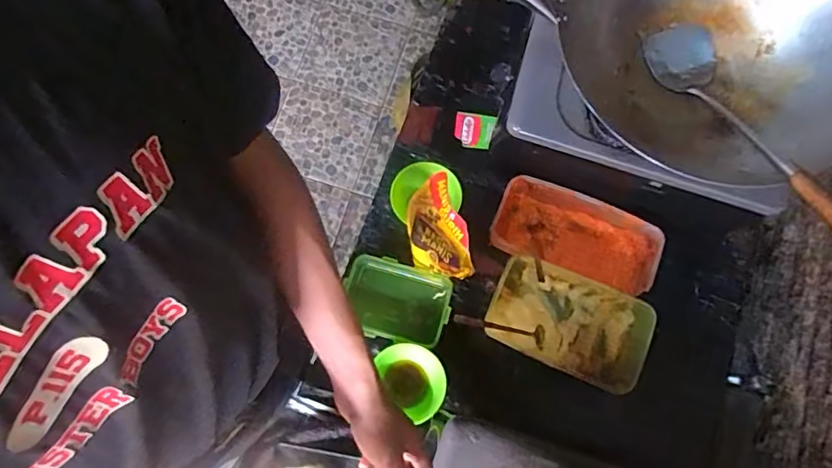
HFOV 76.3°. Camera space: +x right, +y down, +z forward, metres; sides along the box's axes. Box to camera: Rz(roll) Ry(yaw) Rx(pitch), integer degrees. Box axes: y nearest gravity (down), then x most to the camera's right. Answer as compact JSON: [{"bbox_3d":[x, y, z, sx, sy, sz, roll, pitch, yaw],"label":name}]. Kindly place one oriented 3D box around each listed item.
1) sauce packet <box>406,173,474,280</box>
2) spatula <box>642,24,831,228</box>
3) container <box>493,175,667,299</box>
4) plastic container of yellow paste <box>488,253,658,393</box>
[{"bbox_3d":[0.028,0.003,0.747,0.061,0.174,0.119,-20,76,-7],"label":"sauce packet"},{"bbox_3d":[0.396,-0.125,0.631,0.090,0.054,0.401,-8,48,-4],"label":"spatula"},{"bbox_3d":[0.259,0.010,0.859,0.267,0.082,0.120,19,75,3],"label":"container"},{"bbox_3d":[0.234,0.137,0.811,0.239,0.082,0.139,24,75,5],"label":"plastic container of yellow paste"}]

